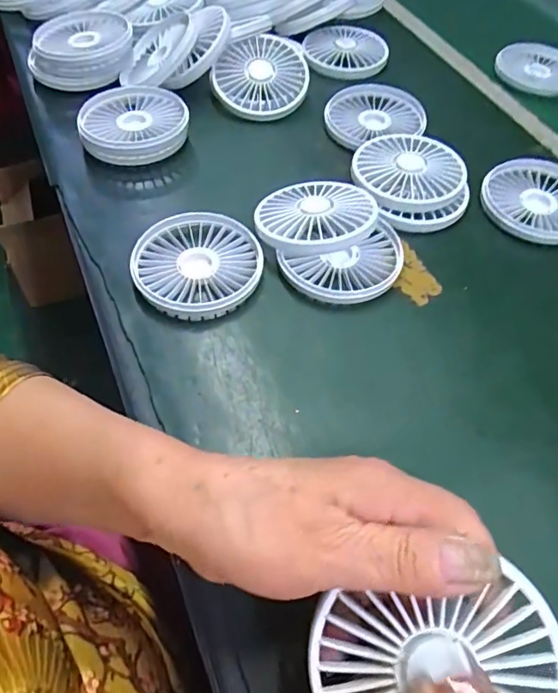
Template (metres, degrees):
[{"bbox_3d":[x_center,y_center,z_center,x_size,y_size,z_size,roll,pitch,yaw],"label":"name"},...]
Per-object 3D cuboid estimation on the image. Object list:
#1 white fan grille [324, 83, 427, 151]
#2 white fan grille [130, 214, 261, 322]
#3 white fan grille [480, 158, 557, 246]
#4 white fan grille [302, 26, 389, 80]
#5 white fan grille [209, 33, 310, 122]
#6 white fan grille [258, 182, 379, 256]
[{"bbox_3d":[0.086,-0.213,0.481,0.086,0.017,0.086,-7,55,-8],"label":"white fan grille"},{"bbox_3d":[-0.056,-0.058,0.366,0.085,0.016,0.087,1,55,-2],"label":"white fan grille"},{"bbox_3d":[0.212,-0.120,0.425,0.087,0.019,0.088,25,57,14],"label":"white fan grille"},{"bbox_3d":[0.070,-0.312,0.547,0.085,0.015,0.096,6,55,2],"label":"white fan grille"},{"bbox_3d":[-0.017,-0.252,0.485,0.086,0.016,0.092,1,77,-3],"label":"white fan grille"},{"bbox_3d":[0.028,-0.097,0.382,0.084,0.014,0.080,9,53,15],"label":"white fan grille"}]

